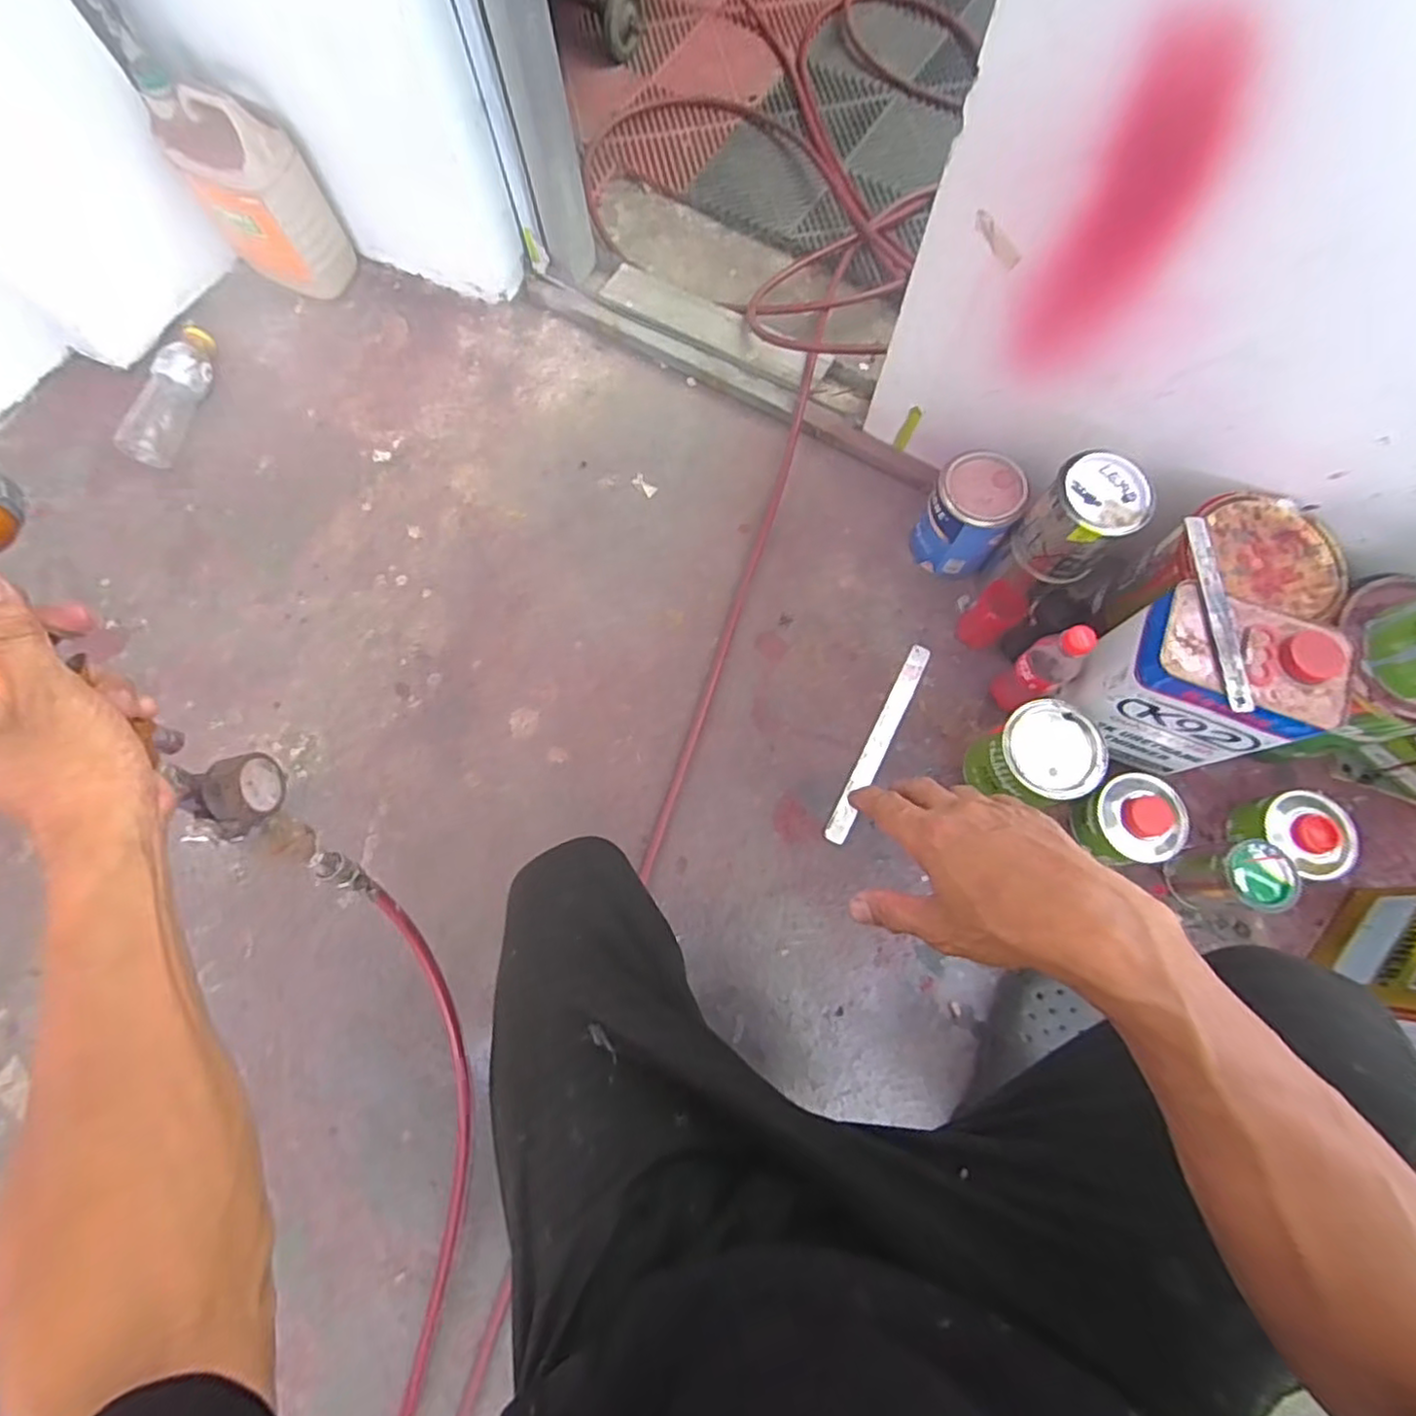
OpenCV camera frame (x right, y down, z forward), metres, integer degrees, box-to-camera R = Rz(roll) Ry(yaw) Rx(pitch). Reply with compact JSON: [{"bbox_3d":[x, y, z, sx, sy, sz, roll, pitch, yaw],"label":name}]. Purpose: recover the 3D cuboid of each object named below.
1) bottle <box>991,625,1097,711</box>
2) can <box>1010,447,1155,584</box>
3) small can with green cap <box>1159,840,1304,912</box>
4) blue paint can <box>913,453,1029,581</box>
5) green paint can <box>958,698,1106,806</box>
[{"bbox_3d":[0.379,-0.043,0.747,0.052,0.184,0.054,0,72,0],"label":"bottle"},{"bbox_3d":[0.409,-0.206,0.725,0.095,0.107,0.095,0,74,1],"label":"can"},{"bbox_3d":[0.573,0.187,0.721,0.079,0.090,0.074,-6,72,-2],"label":"small can with green cap"},{"bbox_3d":[0.327,-0.240,0.836,0.104,0.132,0.096,29,74,9],"label":"blue paint can"},{"bbox_3d":[0.362,0.062,0.746,0.095,0.138,0.102,0,72,0],"label":"green paint can"}]

